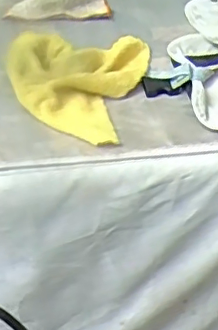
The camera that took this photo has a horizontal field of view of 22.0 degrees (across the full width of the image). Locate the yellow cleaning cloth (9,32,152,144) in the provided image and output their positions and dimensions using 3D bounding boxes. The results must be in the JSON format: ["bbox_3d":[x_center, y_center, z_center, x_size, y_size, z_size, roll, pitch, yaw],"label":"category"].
[{"bbox_3d":[-0.043,-0.121,0.709,0.155,0.068,0.207,8,42,10],"label":"yellow cleaning cloth"}]

